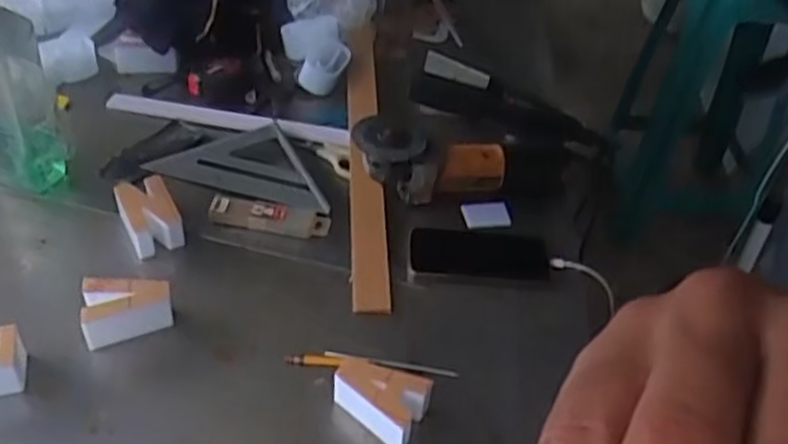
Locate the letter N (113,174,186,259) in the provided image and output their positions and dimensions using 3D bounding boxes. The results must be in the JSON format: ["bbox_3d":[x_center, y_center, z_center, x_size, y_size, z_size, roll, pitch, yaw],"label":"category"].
[{"bbox_3d":[-0.278,-0.007,0.886,0.058,0.040,0.089,-17,48,-25],"label":"letter N"}]

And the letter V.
[{"bbox_3d":[-0.266,0.089,0.781,0.085,0.045,0.059,-5,44,-14],"label":"letter V"}]

